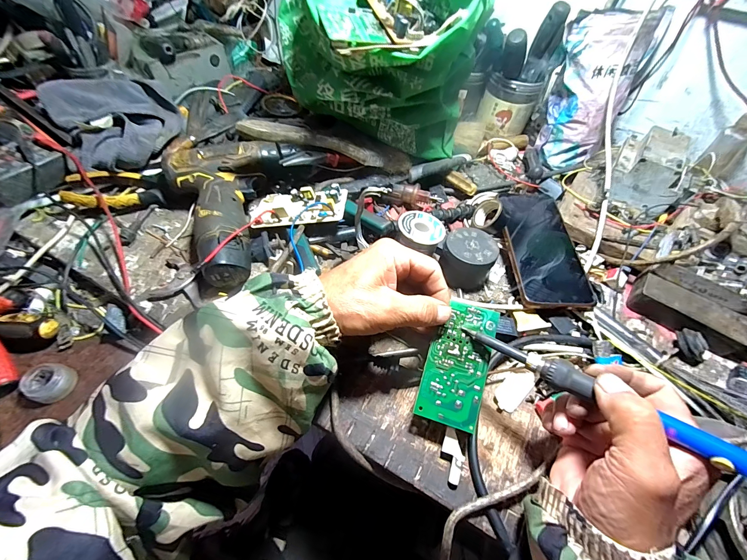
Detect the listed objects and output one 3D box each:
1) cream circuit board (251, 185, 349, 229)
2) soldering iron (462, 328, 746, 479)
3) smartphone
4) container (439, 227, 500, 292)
[{"bbox_3d":[-0.093,-0.085,0.376,0.119,0.018,0.047,-3,60,12],"label":"cream circuit board"},{"bbox_3d":[0.158,0.080,0.210,0.215,0.015,0.017,25,61,35],"label":"soldering iron"},{"bbox_3d":[0.195,-0.050,0.379,0.079,0.011,0.180,0,60,2],"label":"smartphone"},{"bbox_3d":[0.108,-0.026,0.370,0.058,0.043,0.063,-1,60,2],"label":"container"}]

